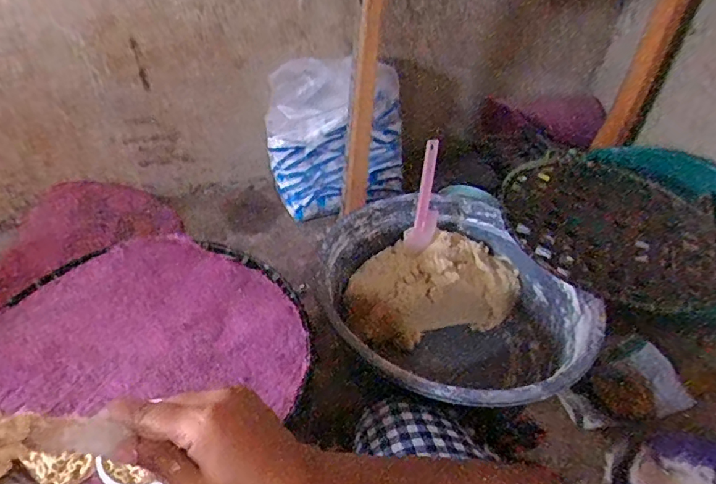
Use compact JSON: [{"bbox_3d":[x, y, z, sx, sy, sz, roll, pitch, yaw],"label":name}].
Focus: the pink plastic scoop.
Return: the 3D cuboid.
[{"bbox_3d":[0.114,-0.070,0.812,0.050,0.199,0.045,13,41,10],"label":"pink plastic scoop"}]

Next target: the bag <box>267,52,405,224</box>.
[{"bbox_3d":[-0.037,-0.205,1.002,0.293,0.292,0.120,-3,41,-9],"label":"bag"}]

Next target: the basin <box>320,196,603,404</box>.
[{"bbox_3d":[0.145,0.128,0.792,0.364,0.222,0.410,-7,42,-13],"label":"basin"}]

